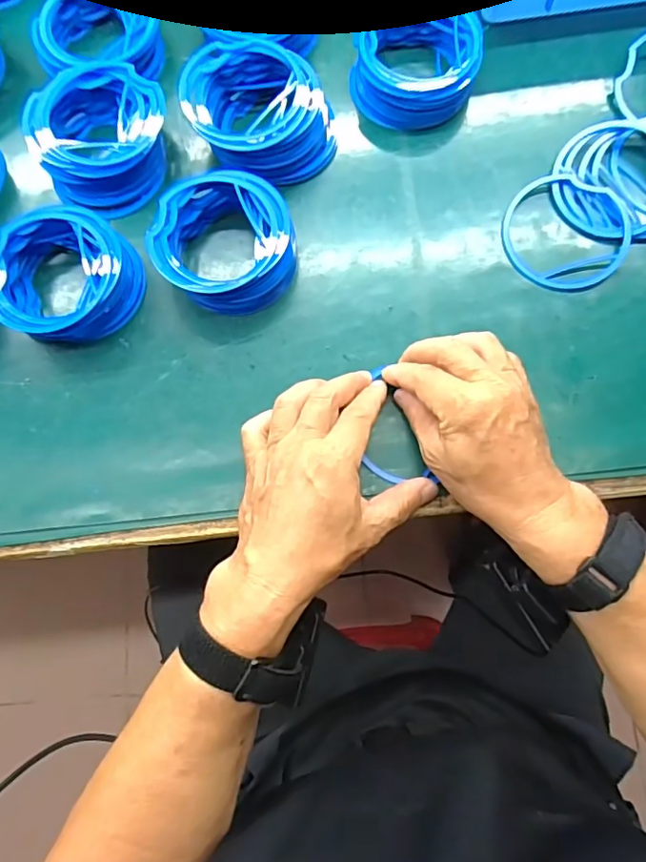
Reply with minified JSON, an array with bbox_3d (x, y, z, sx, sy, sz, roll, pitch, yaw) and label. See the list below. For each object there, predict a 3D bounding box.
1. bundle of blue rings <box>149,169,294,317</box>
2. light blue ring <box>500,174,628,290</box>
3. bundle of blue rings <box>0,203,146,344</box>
[{"bbox_3d":[-0.073,-0.140,0.394,0.104,0.035,0.098,0,78,1],"label":"bundle of blue rings"},{"bbox_3d":[0.187,-0.155,0.405,0.092,0.010,0.097,0,78,1],"label":"light blue ring"},{"bbox_3d":[-0.192,-0.113,0.391,0.094,0.032,0.097,0,78,1],"label":"bundle of blue rings"}]

